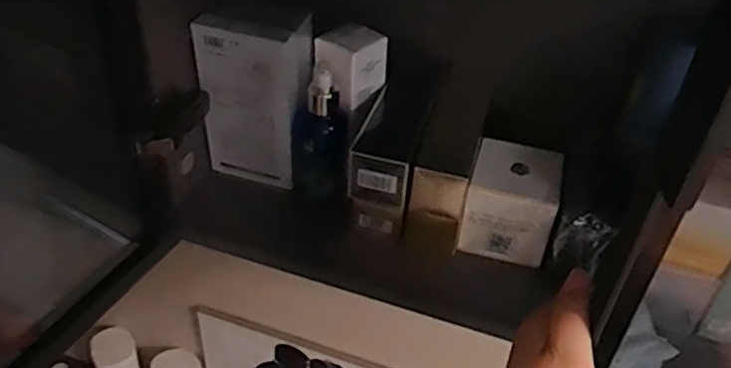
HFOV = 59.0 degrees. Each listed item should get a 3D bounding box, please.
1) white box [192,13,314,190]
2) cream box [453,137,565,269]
[{"bbox_3d":[-0.105,-0.078,0.615,0.098,0.168,0.050,7,39,2],"label":"white box"},{"bbox_3d":[0.132,0.018,0.591,0.077,0.080,0.079,14,40,12],"label":"cream box"}]

